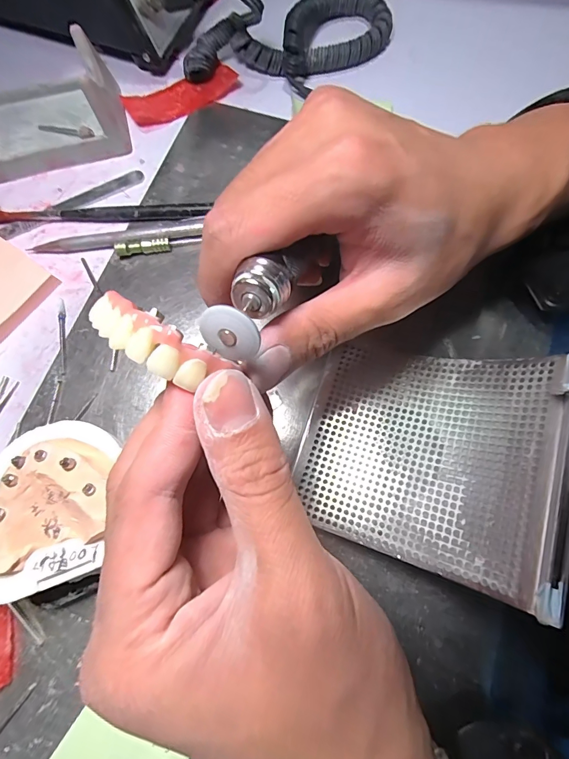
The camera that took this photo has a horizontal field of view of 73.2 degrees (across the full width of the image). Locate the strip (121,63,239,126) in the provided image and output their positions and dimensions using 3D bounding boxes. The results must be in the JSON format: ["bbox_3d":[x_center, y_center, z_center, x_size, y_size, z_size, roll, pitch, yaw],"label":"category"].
[{"bbox_3d":[-0.074,-0.206,0.276,0.080,0.005,0.035,-27,75,-7],"label":"strip"}]

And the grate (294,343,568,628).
[{"bbox_3d":[0.060,0.025,0.167,0.097,0.073,0.100,18,74,6],"label":"grate"}]

